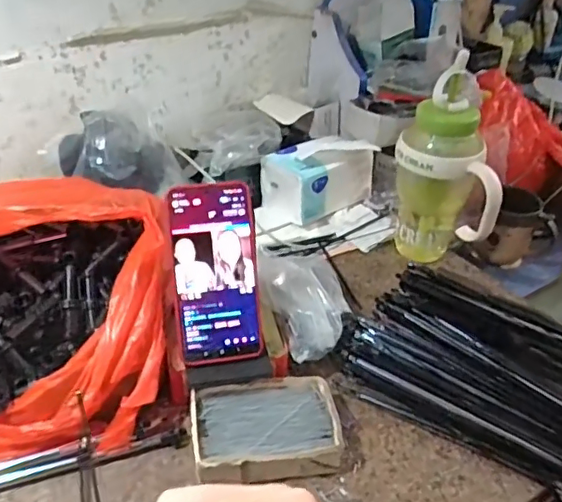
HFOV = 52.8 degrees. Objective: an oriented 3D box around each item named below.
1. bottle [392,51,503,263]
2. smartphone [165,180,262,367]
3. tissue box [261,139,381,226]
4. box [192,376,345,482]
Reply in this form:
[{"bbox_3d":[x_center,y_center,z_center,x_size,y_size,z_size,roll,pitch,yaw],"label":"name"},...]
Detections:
[{"bbox_3d":[0.202,-0.091,0.702,0.116,0.251,0.104,4,34,6],"label":"bottle"},{"bbox_3d":[-0.060,0.021,0.520,0.077,0.161,0.008,-6,5,-9],"label":"smartphone"},{"bbox_3d":[0.053,-0.117,0.820,0.151,0.094,0.093,-27,42,-34],"label":"tissue box"},{"bbox_3d":[-0.013,0.164,0.515,0.127,0.039,0.088,-5,34,-8],"label":"box"}]

